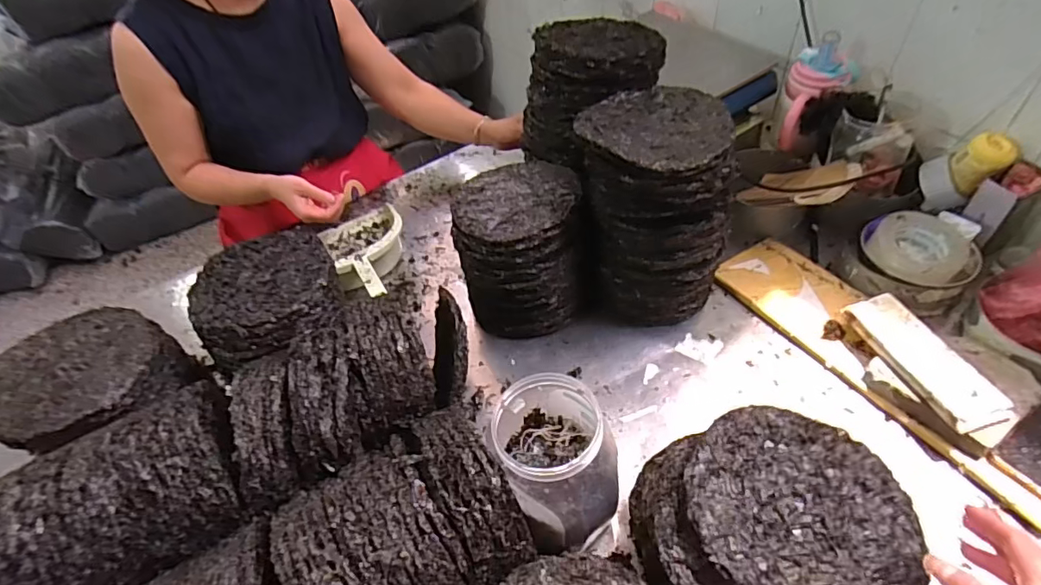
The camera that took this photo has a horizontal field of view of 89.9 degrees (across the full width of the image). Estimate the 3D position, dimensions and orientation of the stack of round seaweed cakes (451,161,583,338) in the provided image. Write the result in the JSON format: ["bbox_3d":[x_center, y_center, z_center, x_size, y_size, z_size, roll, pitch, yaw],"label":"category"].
[{"bbox_3d":[0.008,-0.070,0.842,0.195,0.210,0.213,-4,48,4],"label":"stack of round seaweed cakes"}]

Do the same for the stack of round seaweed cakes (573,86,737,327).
[{"bbox_3d":[0.196,-0.118,0.787,0.206,0.309,0.205,-5,48,2],"label":"stack of round seaweed cakes"}]

